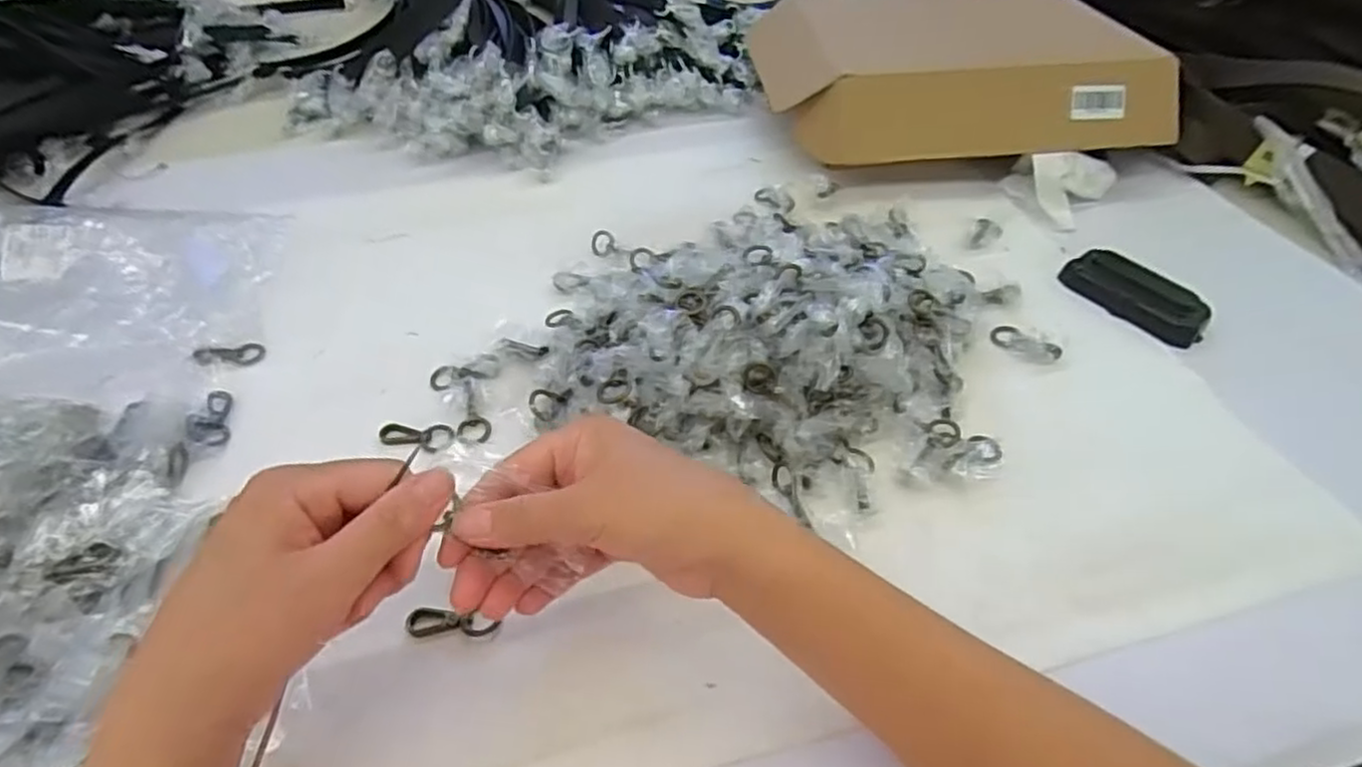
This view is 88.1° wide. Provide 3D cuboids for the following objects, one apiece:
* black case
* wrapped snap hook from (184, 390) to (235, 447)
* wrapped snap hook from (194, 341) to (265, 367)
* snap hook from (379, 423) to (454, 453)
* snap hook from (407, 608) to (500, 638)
[{"bbox_3d":[0.363,-0.072,0.564,0.043,0.023,0.108,-36,58,-28],"label":"black case"},{"bbox_3d":[-0.328,0.024,0.490,0.026,0.008,0.055,14,33,-34],"label":"wrapped snap hook"},{"bbox_3d":[-0.340,-0.021,0.532,0.046,0.005,0.023,-8,44,-42],"label":"wrapped snap hook"},{"bbox_3d":[-0.182,0.037,0.484,0.049,0.008,0.019,4,48,3],"label":"snap hook"},{"bbox_3d":[-0.126,0.133,0.391,0.050,0.005,0.015,1,48,0],"label":"snap hook"}]

